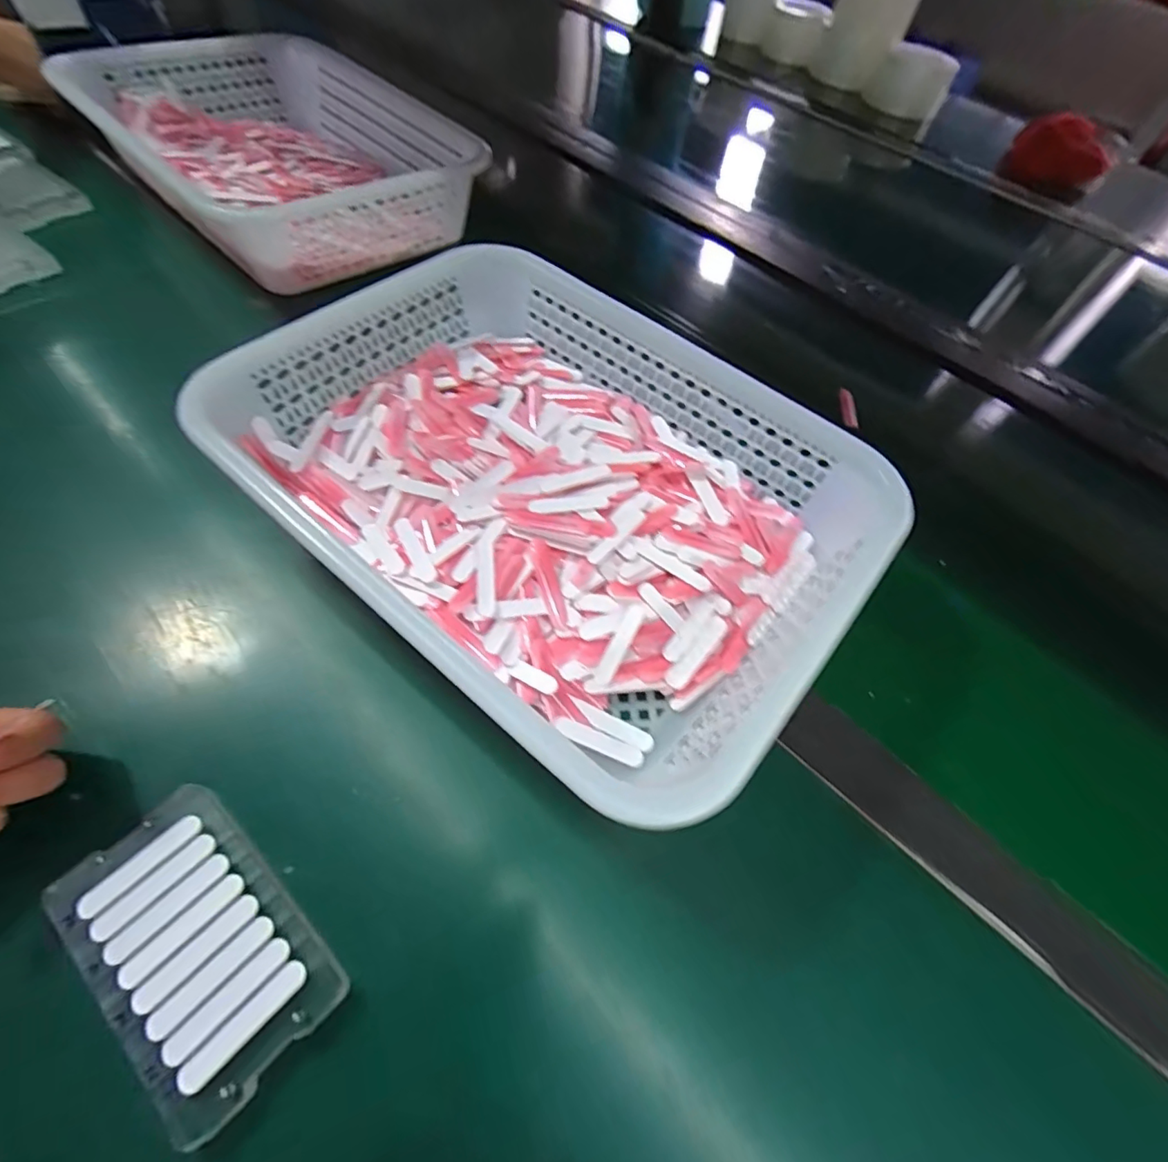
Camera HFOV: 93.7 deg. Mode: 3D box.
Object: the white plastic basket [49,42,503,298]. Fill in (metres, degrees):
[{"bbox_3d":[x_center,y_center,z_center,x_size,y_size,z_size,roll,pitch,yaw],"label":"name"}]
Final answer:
[{"bbox_3d":[-0.288,-0.420,0.526,0.343,0.086,0.276,39,61,20],"label":"white plastic basket"}]

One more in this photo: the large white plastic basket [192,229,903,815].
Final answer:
[{"bbox_3d":[-0.016,-0.056,0.344,0.356,0.098,0.257,32,59,16],"label":"large white plastic basket"}]

